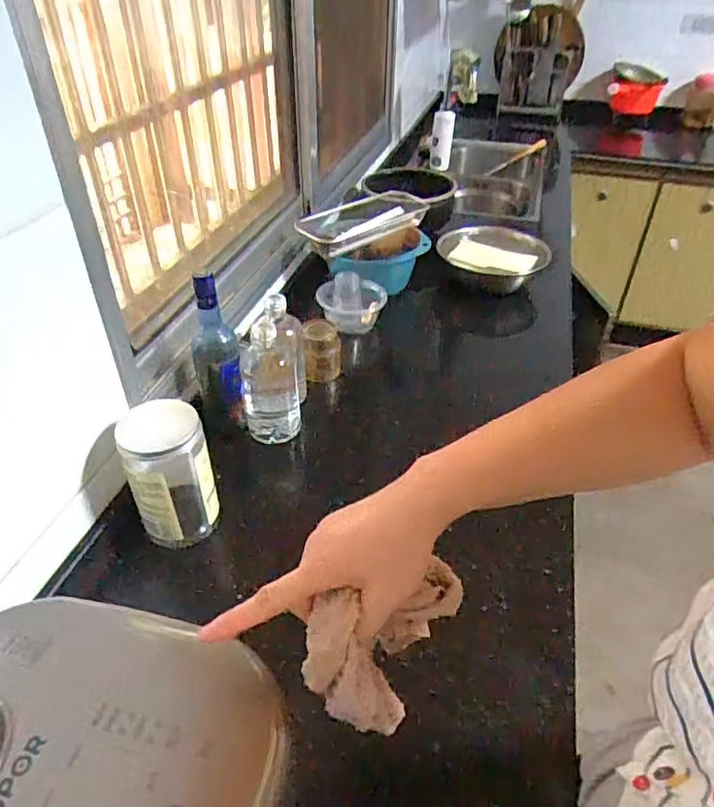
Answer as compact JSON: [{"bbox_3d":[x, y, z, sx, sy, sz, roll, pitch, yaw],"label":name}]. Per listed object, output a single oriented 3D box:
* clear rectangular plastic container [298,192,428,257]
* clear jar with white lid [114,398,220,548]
[{"bbox_3d":[0.029,-0.392,1.277,0.311,0.052,0.130,-28,47,-31],"label":"clear rectangular plastic container"},{"bbox_3d":[-0.235,0.091,0.746,0.099,0.166,0.108,-14,42,-18],"label":"clear jar with white lid"}]

